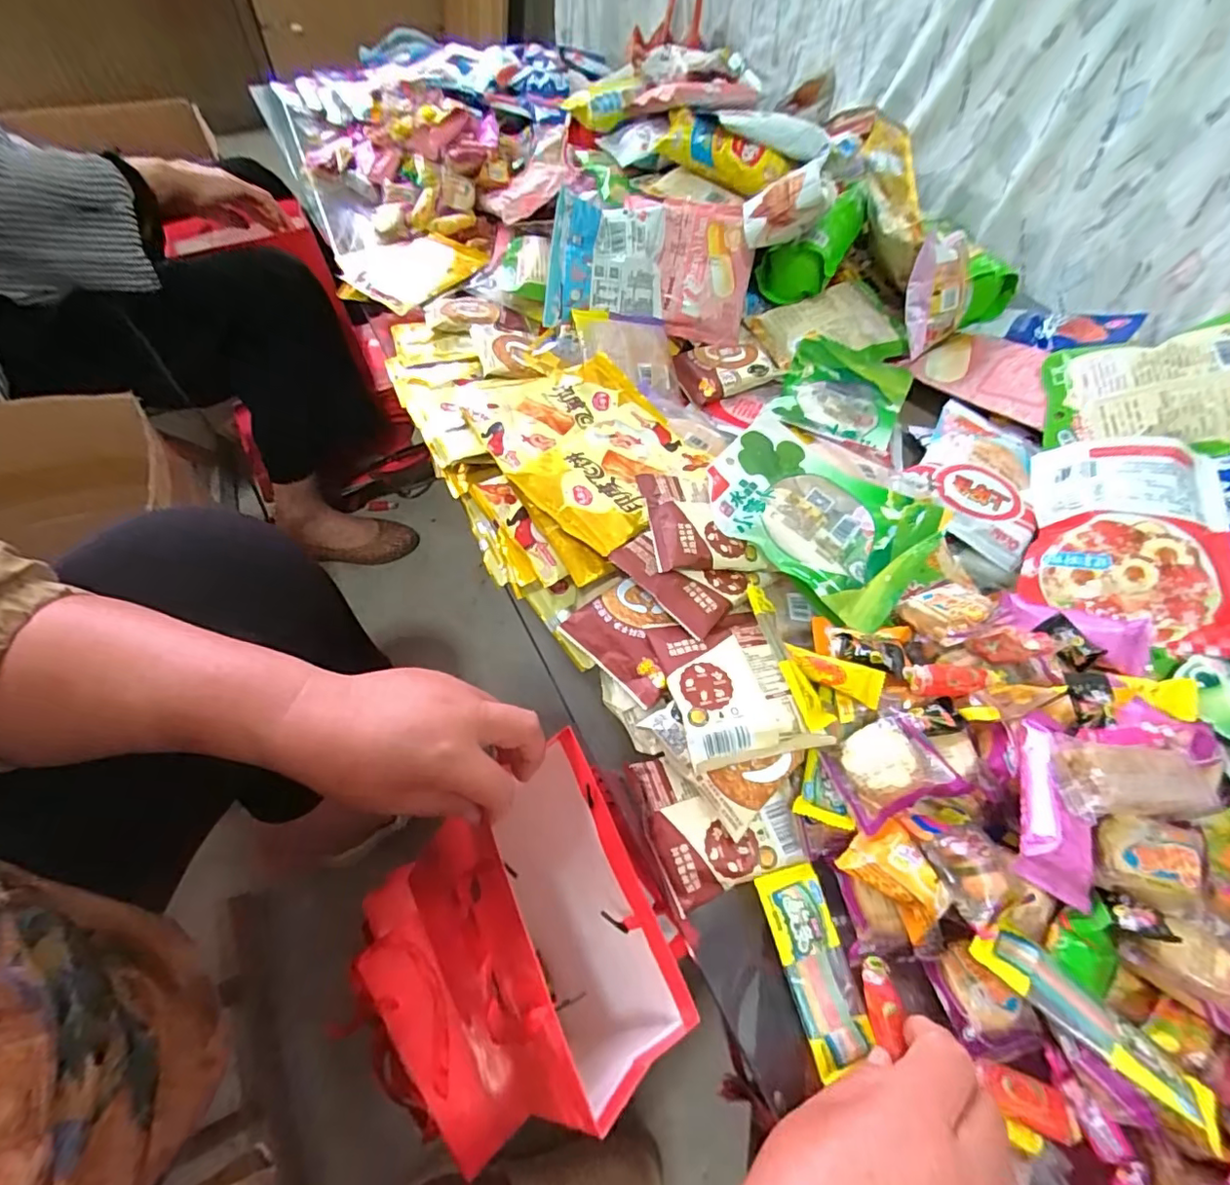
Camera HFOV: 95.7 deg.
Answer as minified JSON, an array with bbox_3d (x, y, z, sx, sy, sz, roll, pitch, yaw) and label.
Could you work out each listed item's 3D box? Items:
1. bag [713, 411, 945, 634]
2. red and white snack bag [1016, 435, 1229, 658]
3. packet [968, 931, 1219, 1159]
[{"bbox_3d":[0.150,-0.058,0.414,0.166,0.028,0.118,38,61,20],"label":"bag"},{"bbox_3d":[0.382,-0.042,0.415,0.120,0.031,0.168,8,75,22],"label":"red and white snack bag"},{"bbox_3d":[0.220,0.201,0.259,0.100,0.017,0.032,31,44,31],"label":"packet"}]

